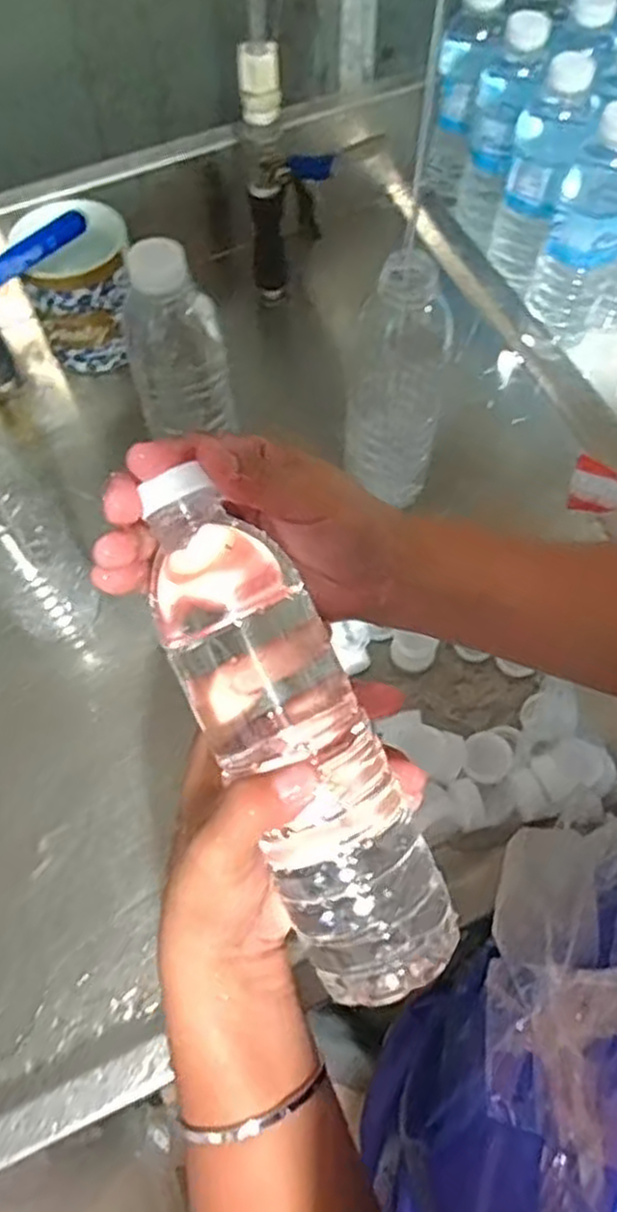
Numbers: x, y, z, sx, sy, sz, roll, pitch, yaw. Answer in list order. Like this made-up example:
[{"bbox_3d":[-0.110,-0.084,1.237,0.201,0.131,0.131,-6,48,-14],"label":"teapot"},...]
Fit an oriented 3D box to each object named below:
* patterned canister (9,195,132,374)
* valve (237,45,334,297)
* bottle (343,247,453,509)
[{"bbox_3d":[-0.177,-0.260,0.625,0.098,0.087,0.094,-14,64,-6],"label":"patterned canister"},{"bbox_3d":[-0.022,-0.325,0.606,0.054,0.203,0.061,-6,63,-2],"label":"valve"},{"bbox_3d":[0.058,-0.146,0.497,0.059,0.169,0.060,10,64,6],"label":"bottle"}]

